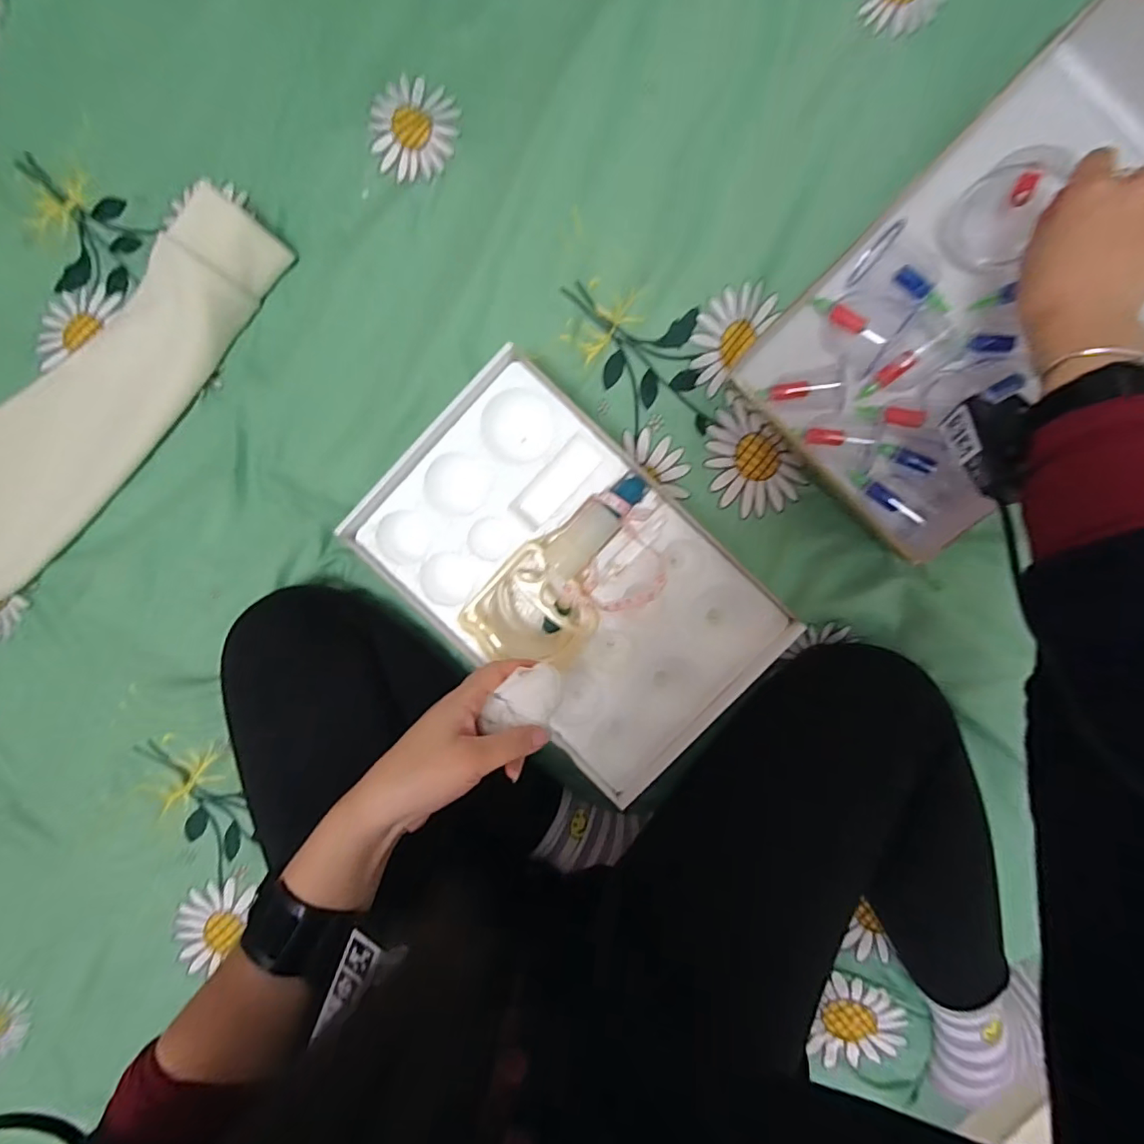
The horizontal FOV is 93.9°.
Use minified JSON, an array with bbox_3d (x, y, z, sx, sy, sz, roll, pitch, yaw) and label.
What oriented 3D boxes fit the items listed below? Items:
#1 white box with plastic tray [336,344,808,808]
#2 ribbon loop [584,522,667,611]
[{"bbox_3d":[-0.001,0.006,0.481,0.345,0.056,0.225,44,91,1],"label":"white box with plastic tray"},{"bbox_3d":[0.048,0.004,0.461,0.058,0.012,0.073,41,91,1],"label":"ribbon loop"}]

